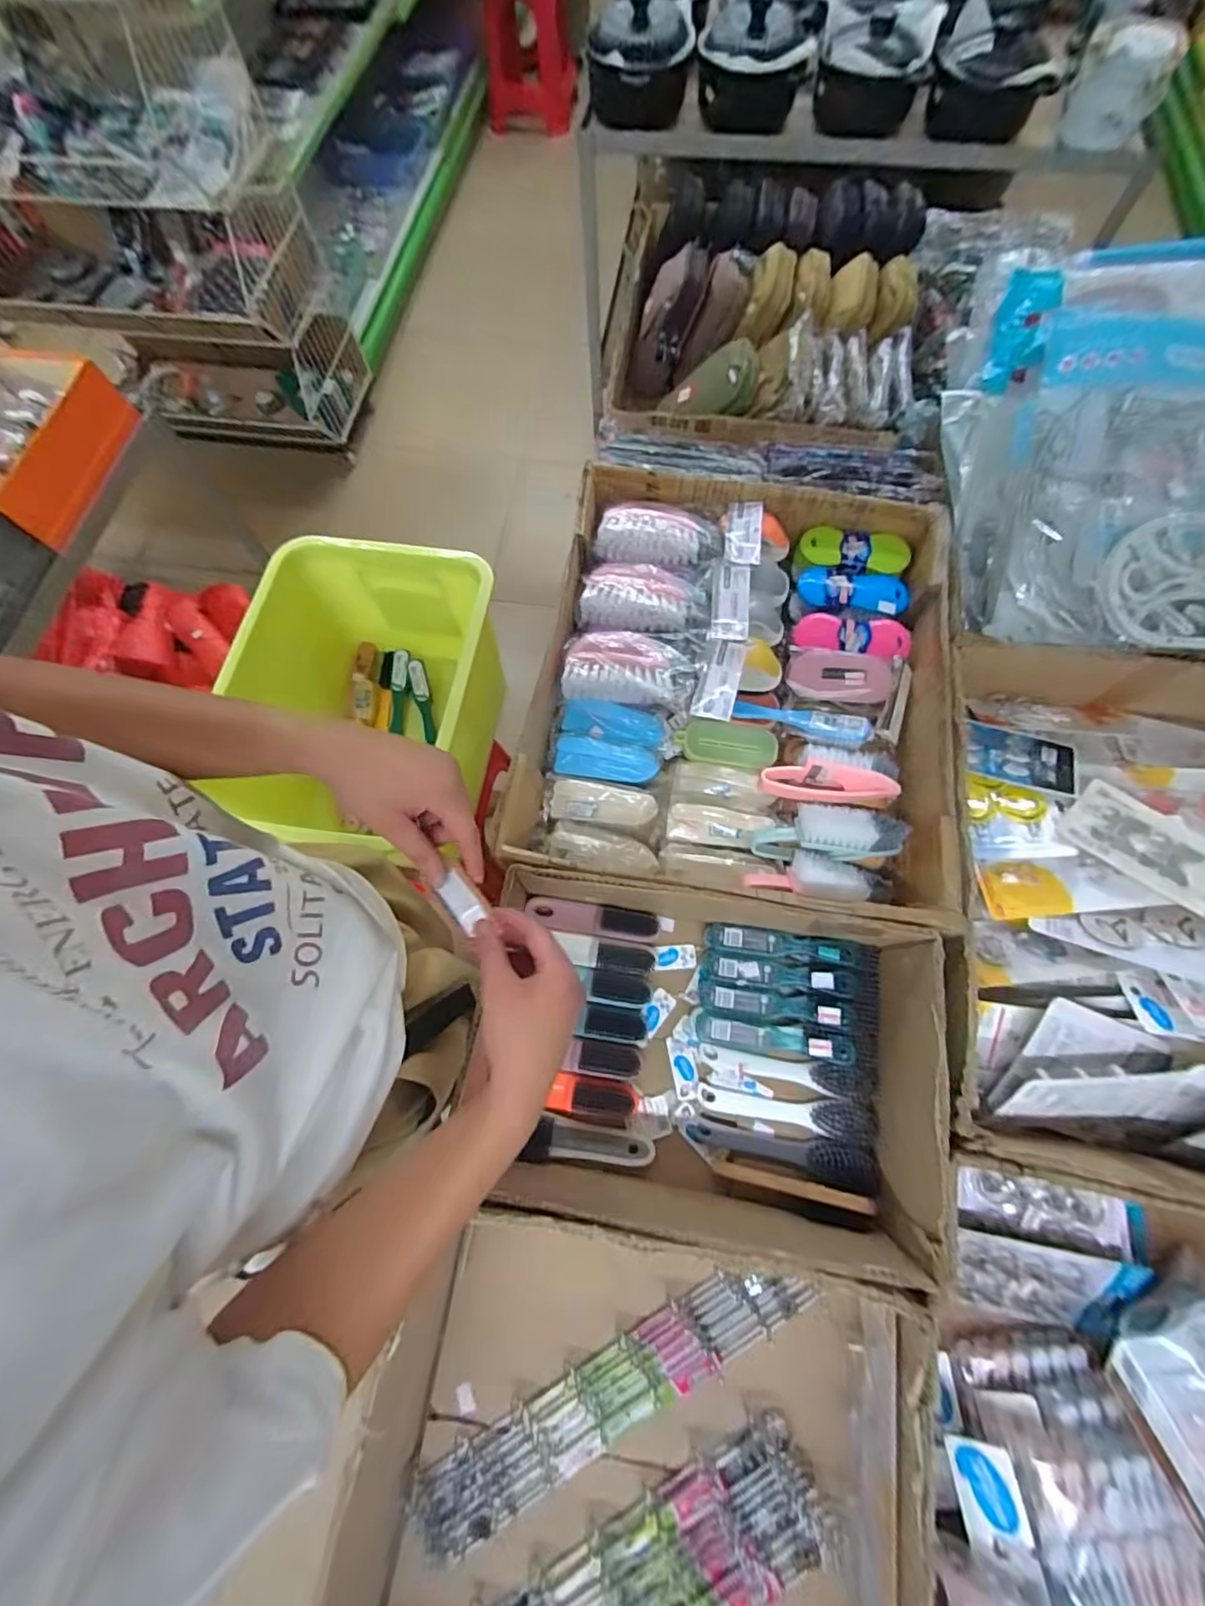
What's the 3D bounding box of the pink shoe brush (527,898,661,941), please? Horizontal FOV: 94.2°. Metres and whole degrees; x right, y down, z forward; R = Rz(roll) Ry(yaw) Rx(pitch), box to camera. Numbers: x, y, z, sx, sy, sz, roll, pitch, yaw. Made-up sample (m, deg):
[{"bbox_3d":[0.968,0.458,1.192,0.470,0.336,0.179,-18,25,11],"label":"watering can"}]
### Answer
[{"bbox_3d":[-0.009,0.143,0.686,0.157,0.022,0.037,6,71,4],"label":"pink shoe brush"}]

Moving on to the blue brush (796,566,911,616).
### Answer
[{"bbox_3d":[0.350,-0.295,0.785,0.144,0.028,0.057,15,72,7],"label":"blue brush"}]

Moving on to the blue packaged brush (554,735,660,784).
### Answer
[{"bbox_3d":[0.006,-0.060,0.738,0.133,0.040,0.049,3,71,3],"label":"blue packaged brush"}]

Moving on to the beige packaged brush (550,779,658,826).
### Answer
[{"bbox_3d":[0.002,0.001,0.719,0.132,0.027,0.046,4,71,3],"label":"beige packaged brush"}]

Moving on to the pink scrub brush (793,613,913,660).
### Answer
[{"bbox_3d":[0.336,-0.220,0.753,0.145,0.036,0.062,14,72,7],"label":"pink scrub brush"}]

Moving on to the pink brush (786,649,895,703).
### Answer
[{"bbox_3d":[0.303,-0.164,0.707,0.123,0.030,0.059,9,71,5],"label":"pink brush"}]

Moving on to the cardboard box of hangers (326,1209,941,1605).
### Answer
[{"bbox_3d":[0.042,0.603,0.478,0.446,0.182,0.444,12,72,6],"label":"cardboard box of hangers"}]

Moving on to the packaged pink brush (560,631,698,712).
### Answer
[{"bbox_3d":[0.035,-0.176,0.723,0.168,0.055,0.094,12,72,6],"label":"packaged pink brush"}]

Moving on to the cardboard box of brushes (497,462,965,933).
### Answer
[{"bbox_3d":[0.179,-0.149,0.726,0.488,0.113,0.569,9,71,5],"label":"cardboard box of brushes"}]

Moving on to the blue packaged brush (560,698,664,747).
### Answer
[{"bbox_3d":[0.014,-0.109,0.746,0.132,0.030,0.045,12,72,6],"label":"blue packaged brush"}]

